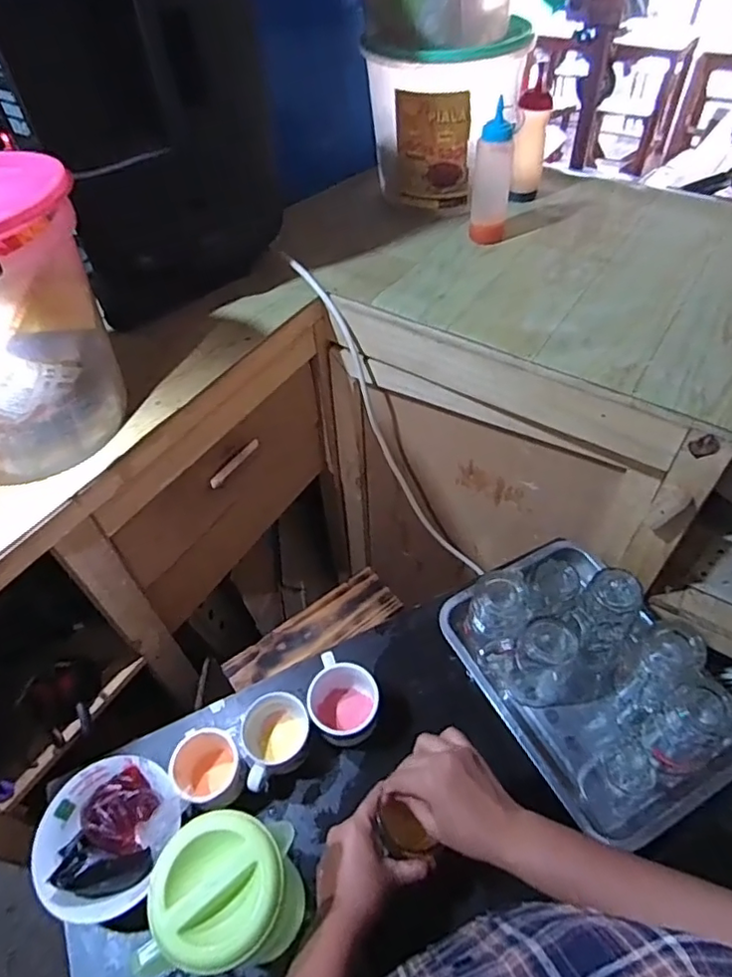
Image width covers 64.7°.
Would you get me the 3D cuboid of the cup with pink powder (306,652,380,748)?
[{"bbox_3d":[-0.029,0.265,0.727,0.084,0.060,0.106,-16,53,-8],"label":"cup with pink powder"}]

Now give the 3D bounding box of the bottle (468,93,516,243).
[{"bbox_3d":[0.190,-0.462,0.863,0.057,0.174,0.060,5,52,8],"label":"bottle"}]

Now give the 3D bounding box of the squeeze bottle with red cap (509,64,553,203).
[{"bbox_3d":[0.269,-0.561,0.953,0.050,0.163,0.052,9,53,11],"label":"squeeze bottle with red cap"}]

